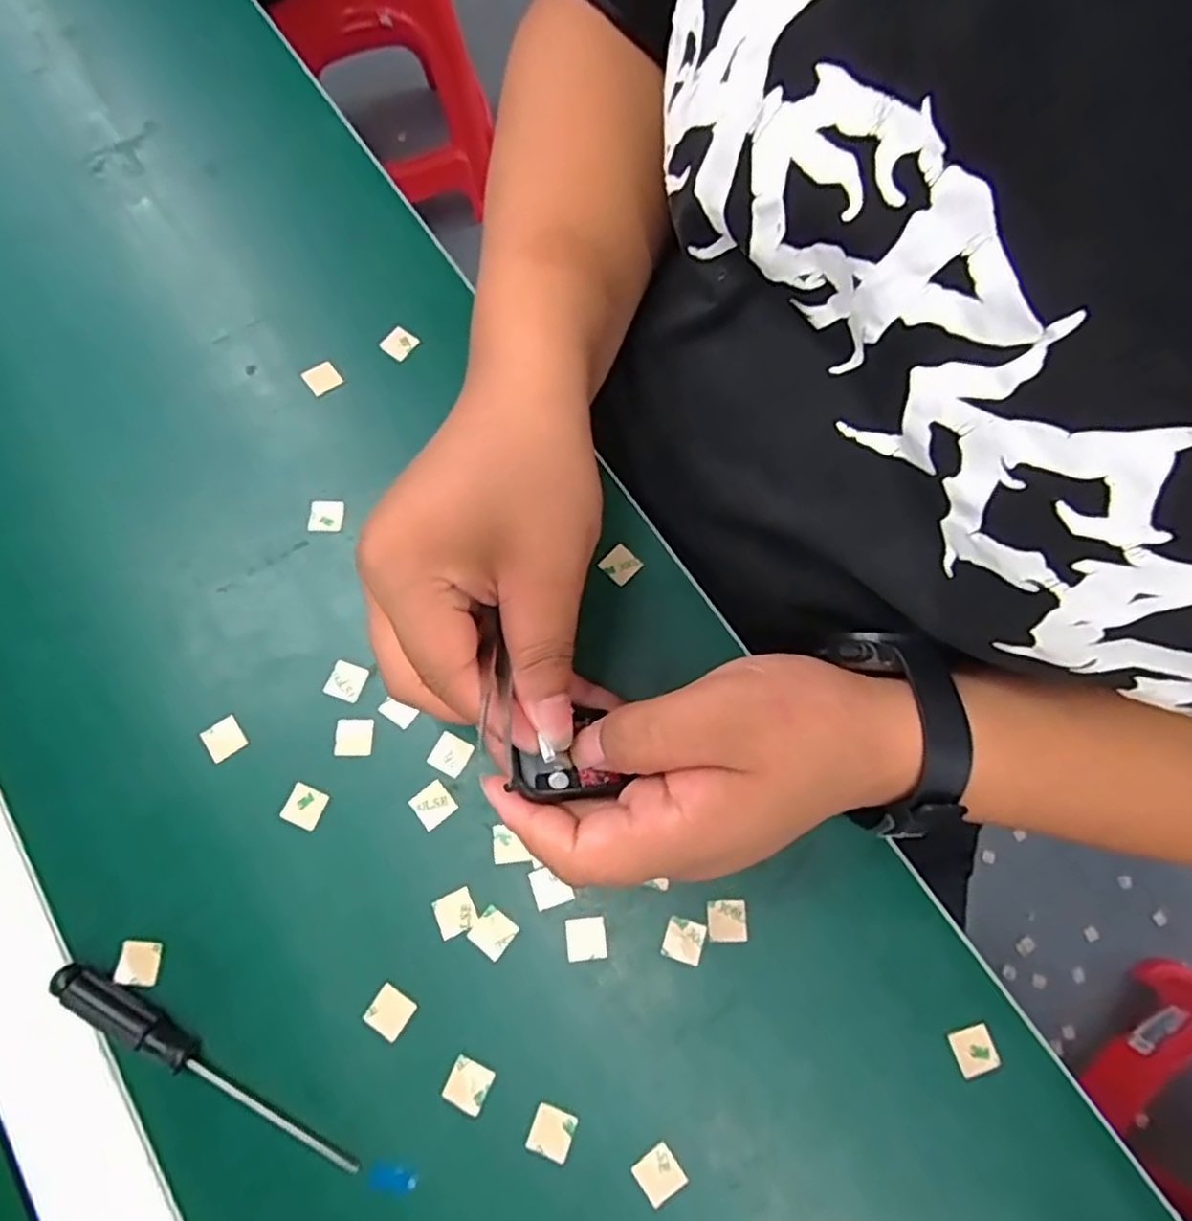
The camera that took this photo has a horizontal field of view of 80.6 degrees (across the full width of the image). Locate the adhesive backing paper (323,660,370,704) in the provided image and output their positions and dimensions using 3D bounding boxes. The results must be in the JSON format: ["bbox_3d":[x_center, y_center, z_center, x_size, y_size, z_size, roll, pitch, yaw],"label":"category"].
[{"bbox_3d":[-0.111,0.031,0.311,0.016,0.004,0.016,20,76,4],"label":"adhesive backing paper"}]

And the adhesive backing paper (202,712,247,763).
[{"bbox_3d":[-0.160,0.055,0.303,0.015,0.004,0.015,-33,77,-17],"label":"adhesive backing paper"}]

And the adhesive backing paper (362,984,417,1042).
[{"bbox_3d":[-0.080,0.156,0.273,0.016,0.004,0.015,33,74,10],"label":"adhesive backing paper"}]

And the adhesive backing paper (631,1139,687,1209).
[{"bbox_3d":[0.023,0.207,0.258,0.016,0.004,0.015,-34,69,-9],"label":"adhesive backing paper"}]

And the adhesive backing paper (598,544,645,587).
[{"bbox_3d":[0.011,-0.022,0.329,0.016,0.004,0.015,42,87,0],"label":"adhesive backing paper"}]

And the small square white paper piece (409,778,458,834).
[{"bbox_3d":[-0.069,0.082,0.296,0.016,0.004,0.016,-38,75,-13],"label":"small square white paper piece"}]

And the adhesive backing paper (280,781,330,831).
[{"bbox_3d":[-0.122,0.082,0.295,0.016,0.004,0.016,22,75,6],"label":"adhesive backing paper"}]

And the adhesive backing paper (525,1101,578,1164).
[{"bbox_3d":[-0.016,0.195,0.262,0.016,0.004,0.016,17,71,11],"label":"adhesive backing paper"}]

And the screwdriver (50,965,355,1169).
[{"bbox_3d":[-0.147,0.171,0.260,0.130,0.014,0.010,30,75,8],"label":"screwdriver"}]

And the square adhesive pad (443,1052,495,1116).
[{"bbox_3d":[-0.048,0.179,0.265,0.016,0.004,0.016,22,74,6],"label":"square adhesive pad"}]

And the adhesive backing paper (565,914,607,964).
[{"bbox_3d":[-0.004,0.131,0.282,0.015,0.004,0.015,-8,72,2],"label":"adhesive backing paper"}]

